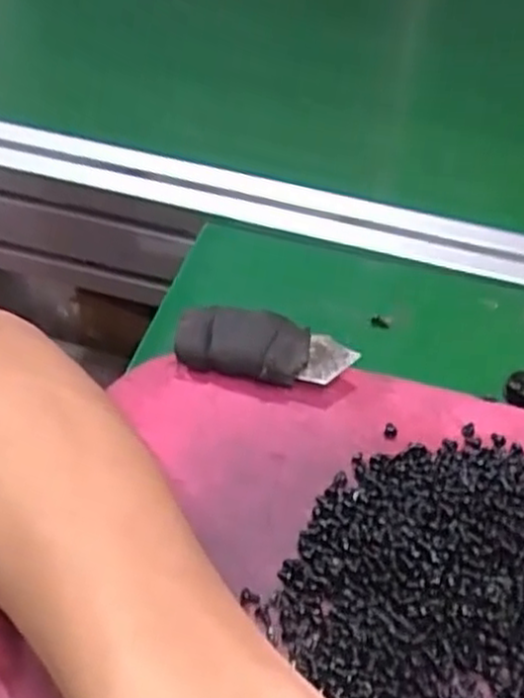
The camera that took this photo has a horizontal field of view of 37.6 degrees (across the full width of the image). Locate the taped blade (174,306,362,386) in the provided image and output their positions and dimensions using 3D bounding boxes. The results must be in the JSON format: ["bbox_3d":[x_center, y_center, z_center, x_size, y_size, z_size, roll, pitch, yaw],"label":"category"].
[{"bbox_3d":[0.000,-0.001,0.321,0.073,0.017,0.026,14,48,6],"label":"taped blade"}]

